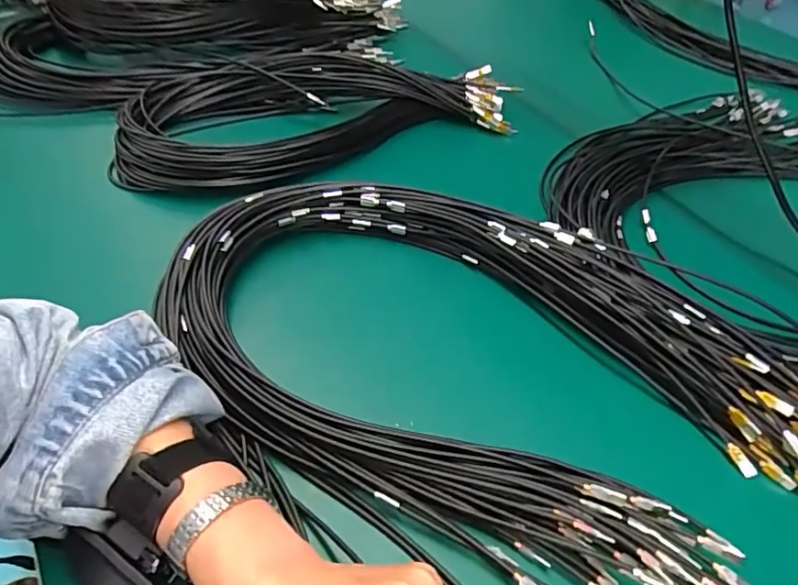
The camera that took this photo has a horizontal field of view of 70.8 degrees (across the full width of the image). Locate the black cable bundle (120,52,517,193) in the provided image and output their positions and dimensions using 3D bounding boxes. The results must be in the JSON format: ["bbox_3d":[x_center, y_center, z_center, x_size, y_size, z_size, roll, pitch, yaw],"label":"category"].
[{"bbox_3d":[-0.100,-0.228,0.659,0.450,0.042,0.244,-15,50,-17],"label":"black cable bundle"}]

